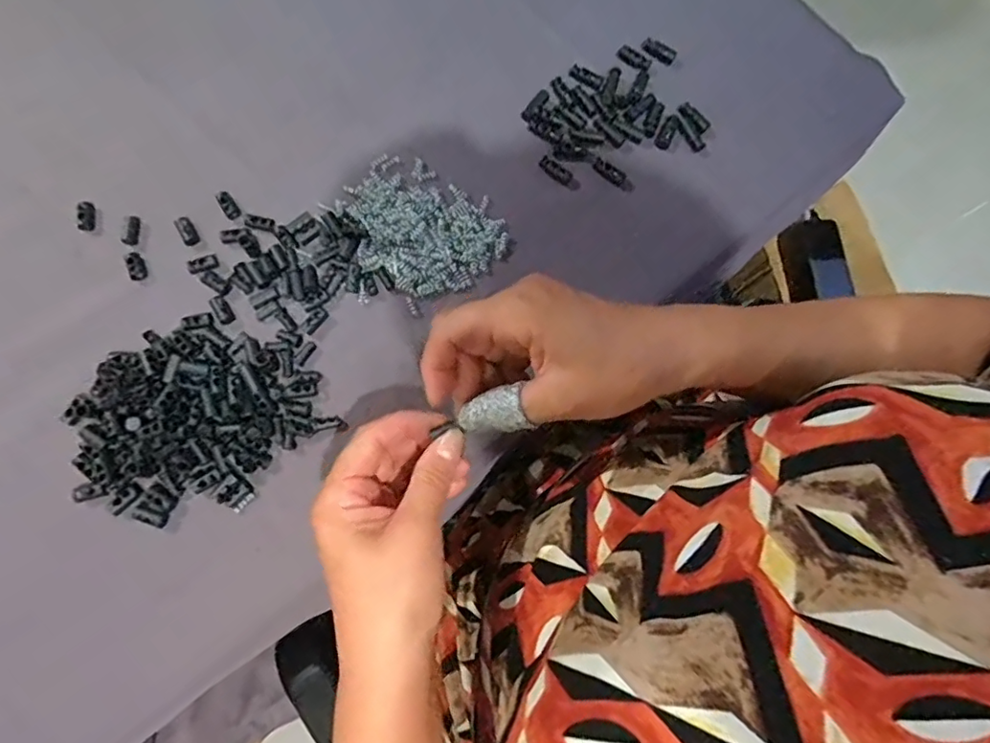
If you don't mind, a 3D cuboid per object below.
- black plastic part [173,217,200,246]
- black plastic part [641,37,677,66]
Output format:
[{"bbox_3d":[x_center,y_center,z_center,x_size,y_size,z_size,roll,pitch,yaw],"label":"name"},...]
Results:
[{"bbox_3d":[-0.208,-0.095,0.379,0.010,0.004,0.025,-33,81,-6],"label":"black plastic part"},{"bbox_3d":[0.121,-0.237,0.416,0.027,0.009,0.008,38,82,7],"label":"black plastic part"}]

